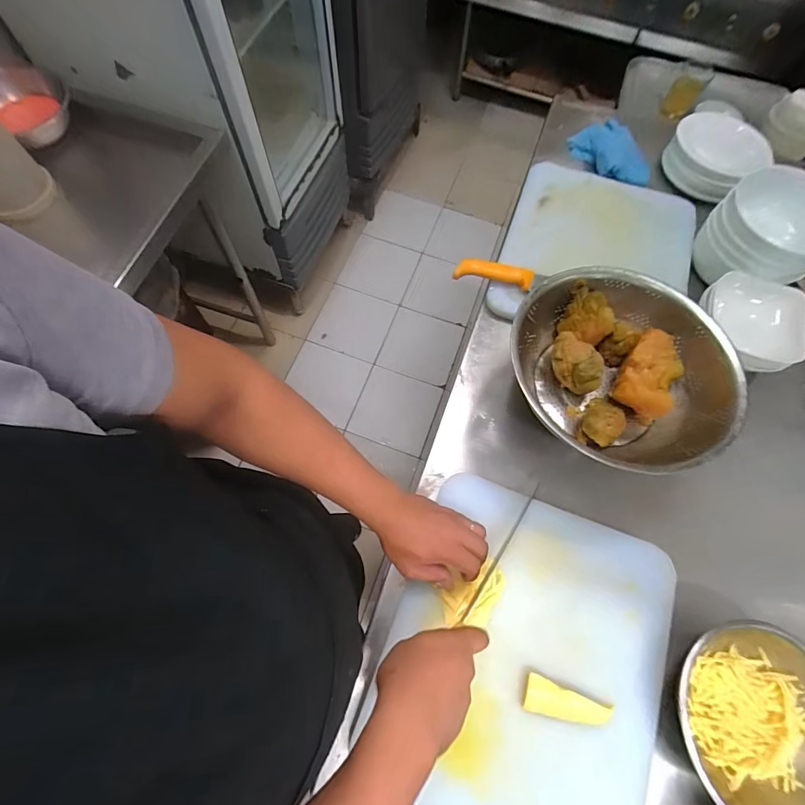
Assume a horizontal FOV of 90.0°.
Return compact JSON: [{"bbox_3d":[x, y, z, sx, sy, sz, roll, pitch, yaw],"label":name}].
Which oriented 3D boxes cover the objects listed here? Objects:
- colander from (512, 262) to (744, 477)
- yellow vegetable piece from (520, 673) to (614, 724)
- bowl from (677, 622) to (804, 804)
[{"bbox_3d":[0.316,-0.063,0.576,0.241,0.097,0.286,-39,74,-15],"label":"colander"},{"bbox_3d":[0.200,0.373,0.492,0.099,0.014,0.040,20,69,6],"label":"yellow vegetable piece"},{"bbox_3d":[0.438,0.385,0.478,0.170,0.078,0.209,5,69,0],"label":"bowl"}]

